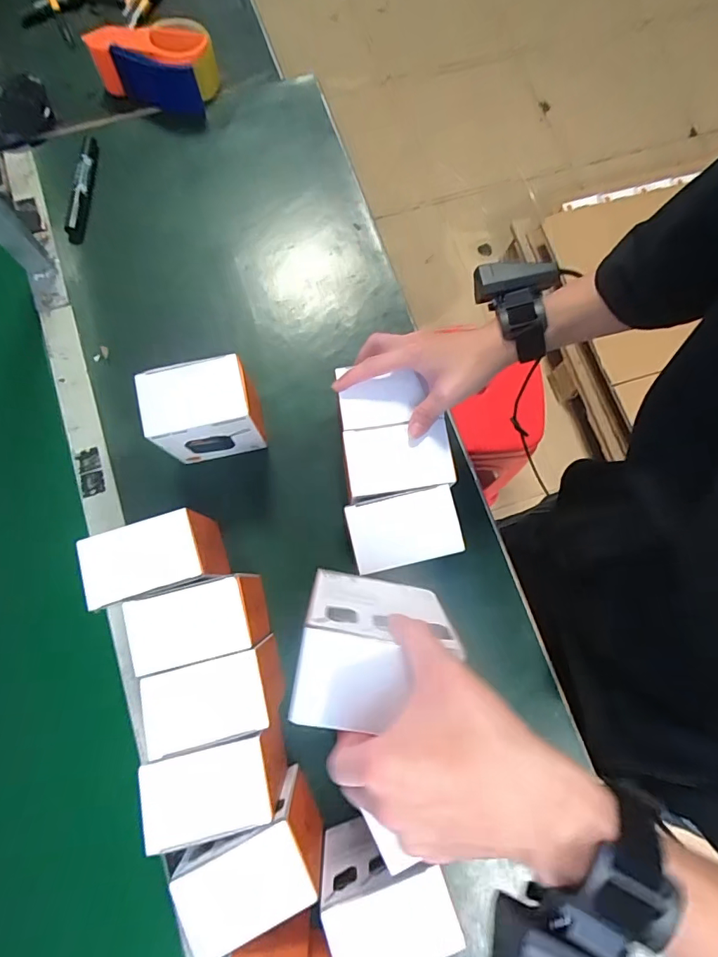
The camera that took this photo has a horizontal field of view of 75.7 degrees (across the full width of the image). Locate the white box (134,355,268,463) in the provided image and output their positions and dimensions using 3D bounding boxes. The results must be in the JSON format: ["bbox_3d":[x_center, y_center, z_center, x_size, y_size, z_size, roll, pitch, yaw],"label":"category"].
[{"bbox_3d":[-0.154,-0.069,0.488,0.104,0.116,0.068,-12,79,-6],"label":"white box"}]

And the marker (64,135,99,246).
[{"bbox_3d":[-0.357,-0.380,0.595,0.025,0.017,0.166,1,80,0],"label":"marker"}]

